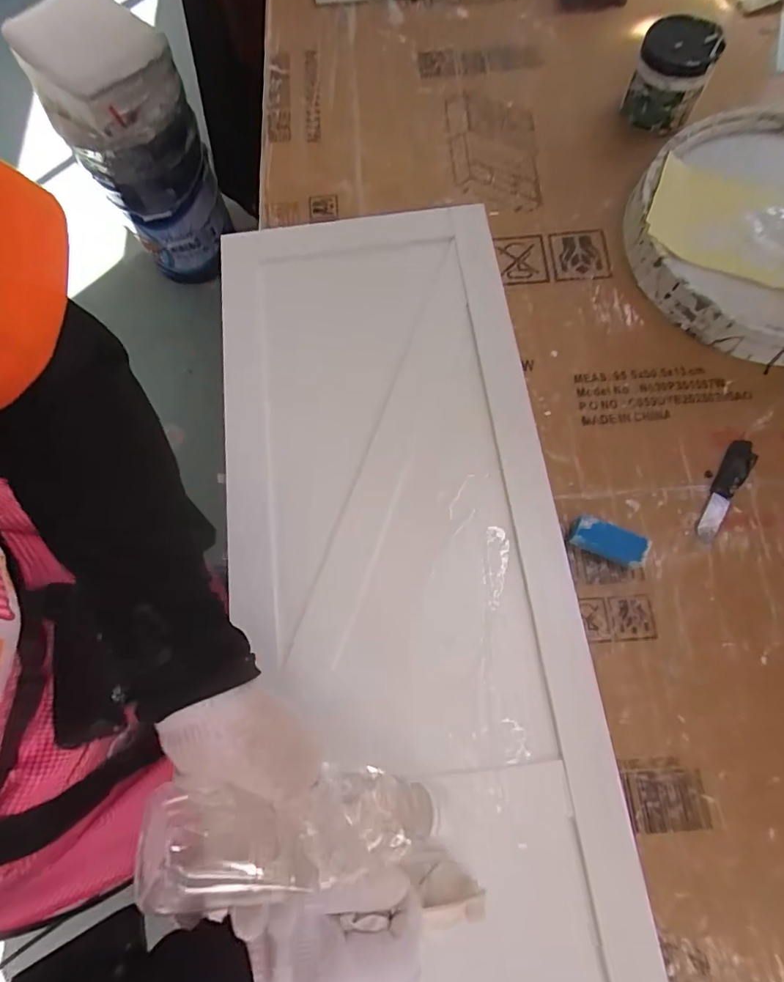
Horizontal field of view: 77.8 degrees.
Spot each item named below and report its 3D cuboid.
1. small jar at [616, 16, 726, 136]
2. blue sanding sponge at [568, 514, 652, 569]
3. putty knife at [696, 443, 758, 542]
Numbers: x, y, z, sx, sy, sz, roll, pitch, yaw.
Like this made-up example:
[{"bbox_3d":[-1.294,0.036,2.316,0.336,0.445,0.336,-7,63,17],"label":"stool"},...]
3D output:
[{"bbox_3d":[0.308,-0.462,0.539,0.078,0.072,0.082,0,73,1],"label":"small jar"},{"bbox_3d":[0.191,0.045,0.434,0.064,0.025,0.027,21,74,8],"label":"blue sanding sponge"},{"bbox_3d":[0.308,-0.001,0.449,0.024,0.006,0.106,31,76,11],"label":"putty knife"}]

